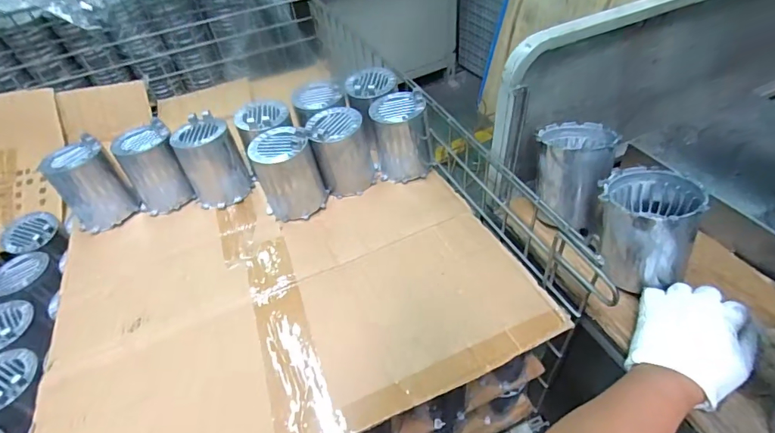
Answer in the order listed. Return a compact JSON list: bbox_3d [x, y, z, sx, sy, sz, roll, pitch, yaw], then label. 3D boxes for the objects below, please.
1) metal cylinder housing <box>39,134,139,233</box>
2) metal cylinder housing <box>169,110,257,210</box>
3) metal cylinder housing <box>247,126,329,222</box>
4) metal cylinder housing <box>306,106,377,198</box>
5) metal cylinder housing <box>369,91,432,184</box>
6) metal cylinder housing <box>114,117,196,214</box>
[{"bbox_3d":[-0.465,-0.045,0.663,0.074,0.126,0.090,31,57,31],"label":"metal cylinder housing"},{"bbox_3d":[-0.284,-0.089,0.681,0.088,0.115,0.097,-28,49,-18],"label":"metal cylinder housing"},{"bbox_3d":[-0.152,-0.074,0.644,0.091,0.122,0.096,-16,46,-8],"label":"metal cylinder housing"},{"bbox_3d":[-0.070,-0.105,0.675,0.089,0.118,0.084,-6,46,1],"label":"metal cylinder housing"},{"bbox_3d":[0.023,-0.131,0.678,0.091,0.121,0.089,-5,46,2],"label":"metal cylinder housing"},{"bbox_3d":[-0.376,-0.076,0.681,0.091,0.118,0.087,-32,50,-22],"label":"metal cylinder housing"}]

